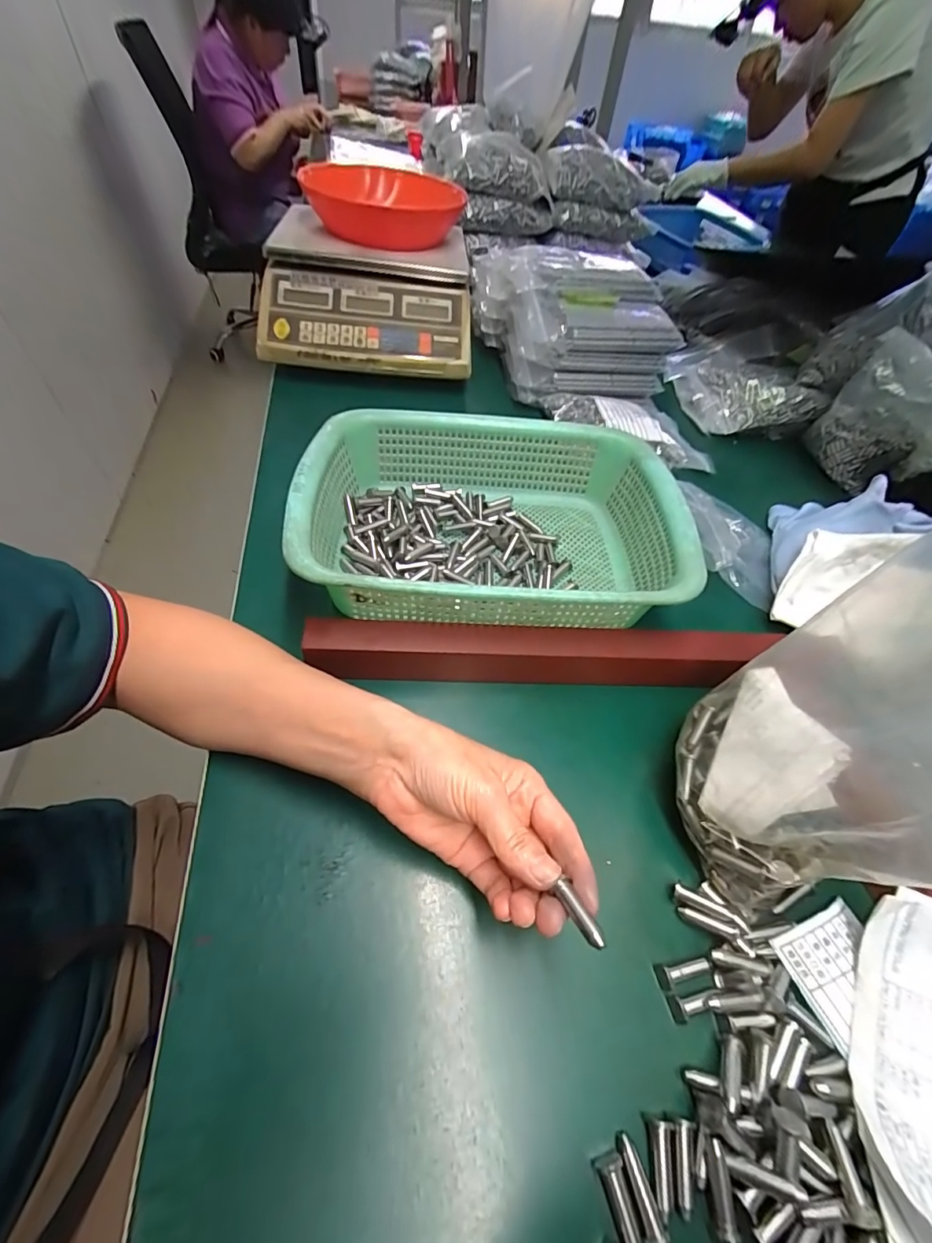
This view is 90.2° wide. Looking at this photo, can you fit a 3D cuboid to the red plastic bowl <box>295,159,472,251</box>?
[{"bbox_3d":[-0.106,-0.571,0.630,0.192,0.062,0.256,7,52,0],"label":"red plastic bowl"}]

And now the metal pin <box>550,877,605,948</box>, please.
[{"bbox_3d":[0.048,0.123,0.195,0.007,0.007,0.028,-22,30,-20],"label":"metal pin"}]

